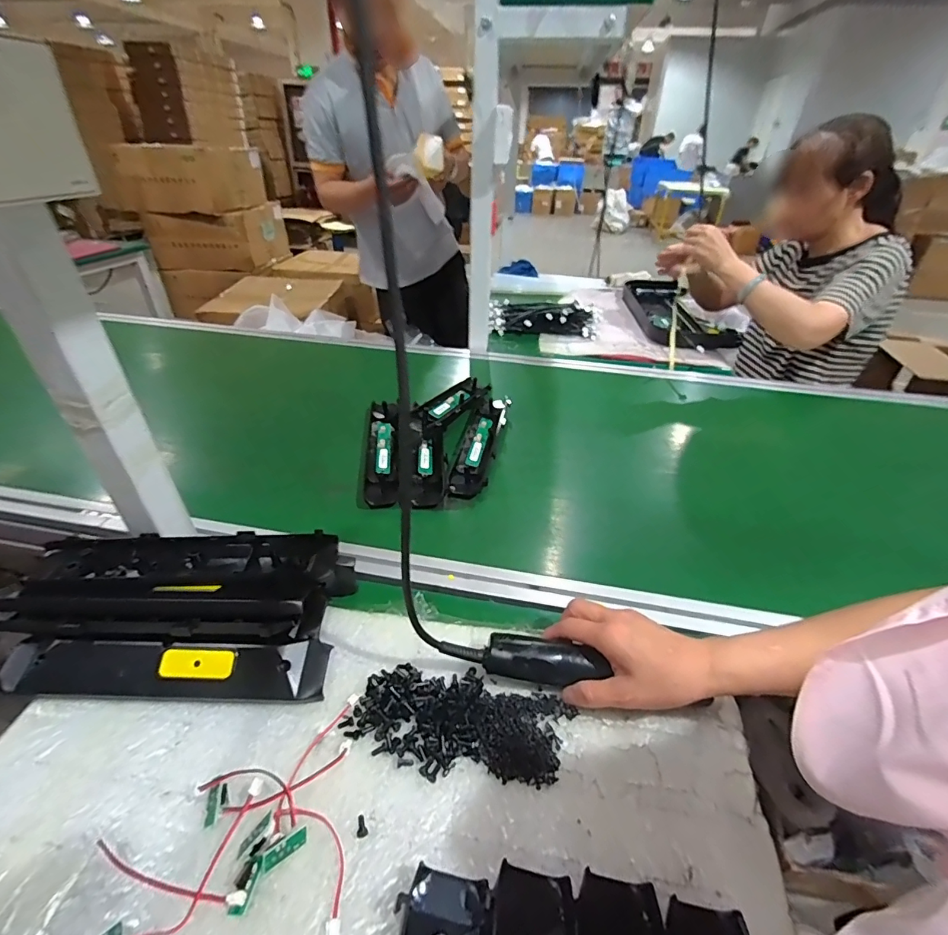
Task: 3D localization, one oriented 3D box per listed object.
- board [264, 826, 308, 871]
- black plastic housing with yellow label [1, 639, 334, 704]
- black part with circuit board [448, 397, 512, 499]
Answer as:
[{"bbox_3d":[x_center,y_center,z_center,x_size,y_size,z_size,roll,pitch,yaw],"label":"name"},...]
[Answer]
[{"bbox_3d":[-0.125,0.252,0.302,0.004,0.011,0.030,-23,-11,37],"label":"board"},{"bbox_3d":[-0.270,0.173,0.397,0.279,0.034,0.055,1,36,-2],"label":"black plastic housing with yellow label"},{"bbox_3d":[0.010,-0.042,0.733,0.061,0.023,0.283,9,37,8],"label":"black part with circuit board"}]

